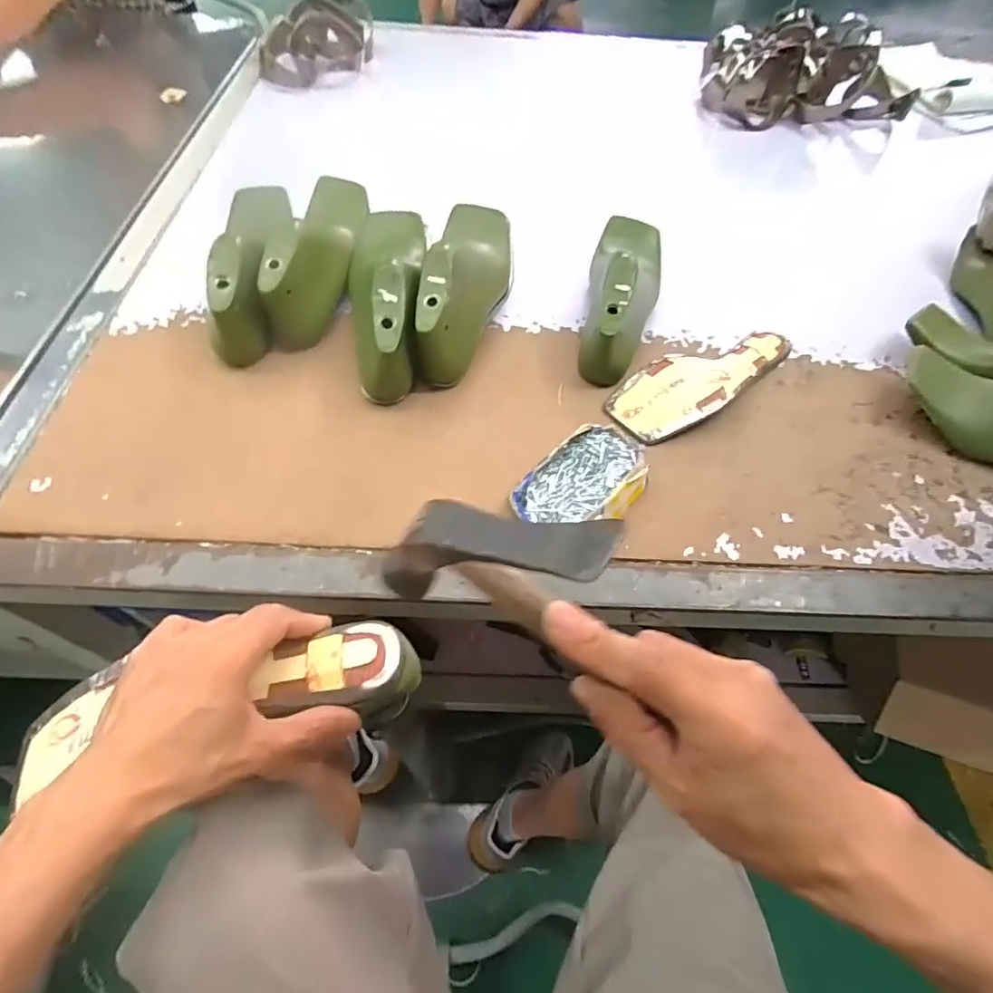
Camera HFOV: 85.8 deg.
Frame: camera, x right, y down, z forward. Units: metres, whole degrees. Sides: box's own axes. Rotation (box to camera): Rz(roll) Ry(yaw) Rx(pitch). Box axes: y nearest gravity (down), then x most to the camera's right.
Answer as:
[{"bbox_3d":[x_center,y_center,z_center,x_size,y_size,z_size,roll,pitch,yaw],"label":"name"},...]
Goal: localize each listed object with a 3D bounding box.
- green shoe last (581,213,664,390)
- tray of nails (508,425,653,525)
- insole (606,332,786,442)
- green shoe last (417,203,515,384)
[{"bbox_3d":[0.141,-0.230,0.575,0.075,0.092,0.243,13,58,5],"label":"green shoe last"},{"bbox_3d":[0.081,-0.014,0.469,0.080,0.025,0.128,36,63,18],"label":"tray of nails"},{"bbox_3d":[0.222,-0.128,0.549,0.234,0.025,0.082,-27,63,-19],"label":"insole"},{"bbox_3d":[-0.028,-0.227,0.563,0.075,0.100,0.240,6,57,0],"label":"green shoe last"}]

